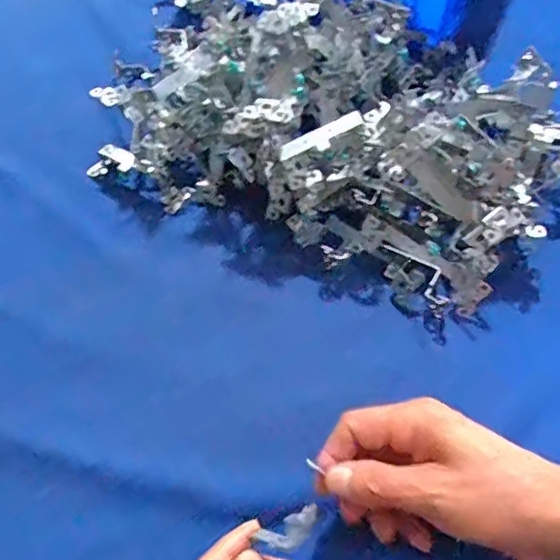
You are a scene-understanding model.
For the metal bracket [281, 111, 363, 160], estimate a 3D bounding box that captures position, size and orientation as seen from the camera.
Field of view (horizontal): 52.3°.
[{"bbox_3d":[0.033,-0.110,0.440,0.067,0.009,0.018,-25,57,2],"label":"metal bracket"}]

